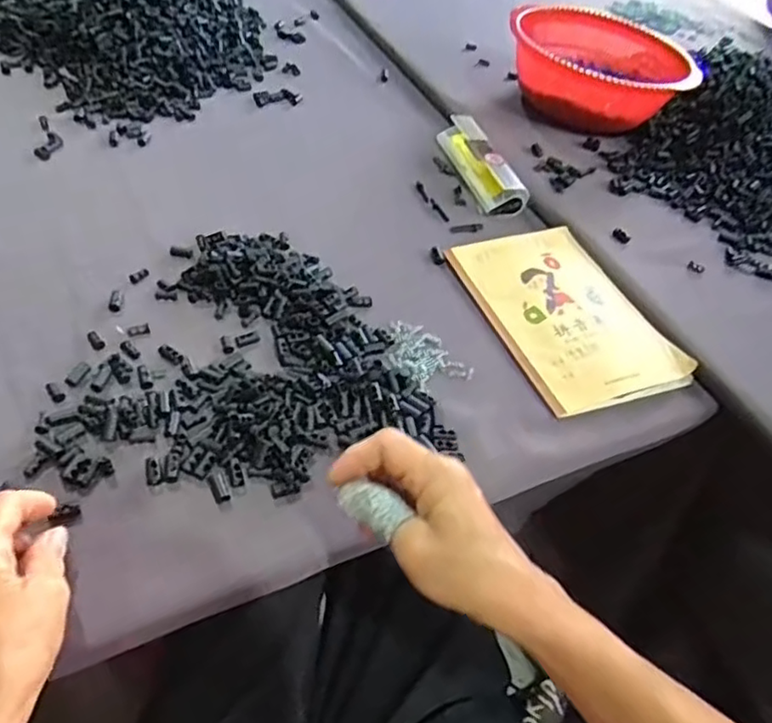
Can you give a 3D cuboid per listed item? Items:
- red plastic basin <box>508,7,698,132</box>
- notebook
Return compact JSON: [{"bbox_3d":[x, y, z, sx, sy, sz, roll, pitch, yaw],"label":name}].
[{"bbox_3d":[0.267,-0.376,0.831,0.227,0.090,0.227,3,48,-3],"label":"red plastic basin"},{"bbox_3d":[0.161,-0.050,0.578,0.144,0.010,0.207,-14,51,-18],"label":"notebook"}]

